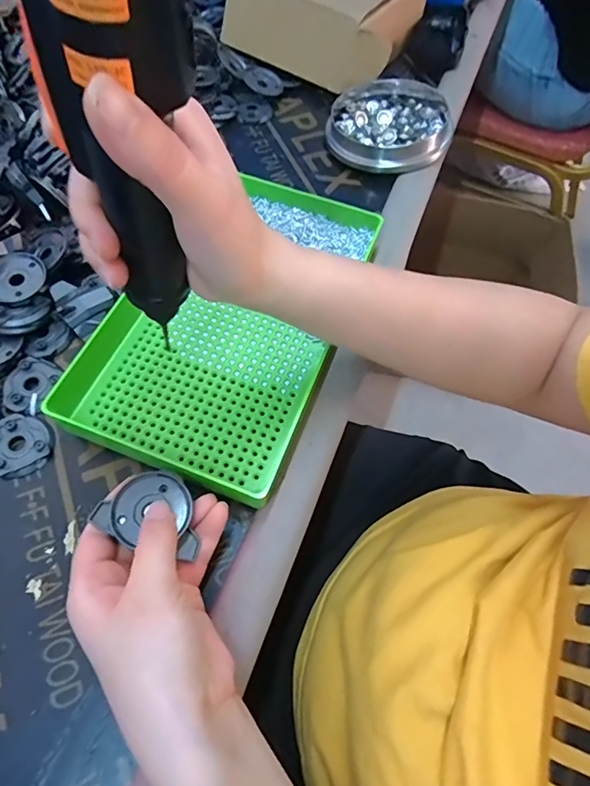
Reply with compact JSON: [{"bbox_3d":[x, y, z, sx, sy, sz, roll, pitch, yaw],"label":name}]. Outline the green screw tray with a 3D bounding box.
[{"bbox_3d":[-0.050,-0.057,0.347,0.163,0.030,0.242,21,64,8],"label":"green screw tray"}]

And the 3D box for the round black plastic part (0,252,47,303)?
[{"bbox_3d":[-0.206,-0.085,0.346,0.037,0.009,0.043,35,66,14],"label":"round black plastic part"}]

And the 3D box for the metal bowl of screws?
[{"bbox_3d":[0.093,-0.260,0.462,0.116,0.029,0.117,10,63,2],"label":"metal bowl of screws"}]

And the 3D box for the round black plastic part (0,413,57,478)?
[{"bbox_3d":[-0.181,0.035,0.308,0.041,0.004,0.041,1,63,-2],"label":"round black plastic part"}]

